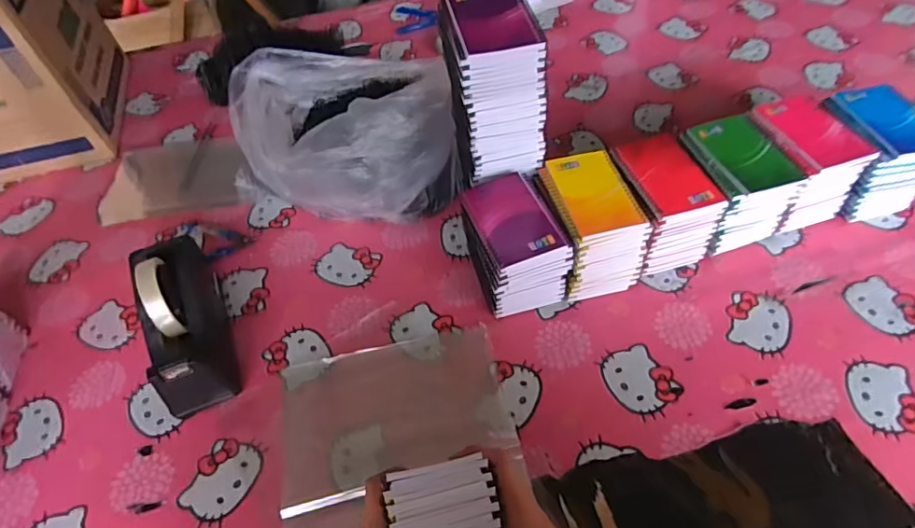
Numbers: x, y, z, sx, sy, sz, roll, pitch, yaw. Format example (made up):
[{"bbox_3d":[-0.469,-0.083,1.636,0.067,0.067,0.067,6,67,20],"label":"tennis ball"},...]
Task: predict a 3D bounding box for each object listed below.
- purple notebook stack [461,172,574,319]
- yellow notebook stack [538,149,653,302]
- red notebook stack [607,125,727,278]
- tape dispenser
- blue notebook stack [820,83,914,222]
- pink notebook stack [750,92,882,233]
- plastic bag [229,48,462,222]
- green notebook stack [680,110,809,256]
[{"bbox_3d":[0.069,-0.024,0.660,0.097,0.117,0.139,-17,52,-8],"label":"purple notebook stack"},{"bbox_3d":[0.165,-0.048,0.669,0.095,0.118,0.135,-13,52,-6],"label":"yellow notebook stack"},{"bbox_3d":[0.256,-0.075,0.683,0.095,0.117,0.138,-12,52,-5],"label":"red notebook stack"},{"bbox_3d":[-0.326,0.059,0.633,0.077,0.118,0.207,-21,53,-12],"label":"tape dispenser"},{"bbox_3d":[0.545,-0.144,0.713,0.103,0.127,0.130,-7,51,-1],"label":"blue notebook stack"},{"bbox_3d":[0.443,-0.130,0.707,0.103,0.123,0.135,-11,52,-4],"label":"pink notebook stack"},{"bbox_3d":[-0.175,-0.210,0.793,0.314,0.176,0.333,-24,54,-13],"label":"plastic bag"},{"bbox_3d":[0.353,-0.102,0.696,0.102,0.118,0.128,-14,52,-6],"label":"green notebook stack"}]

